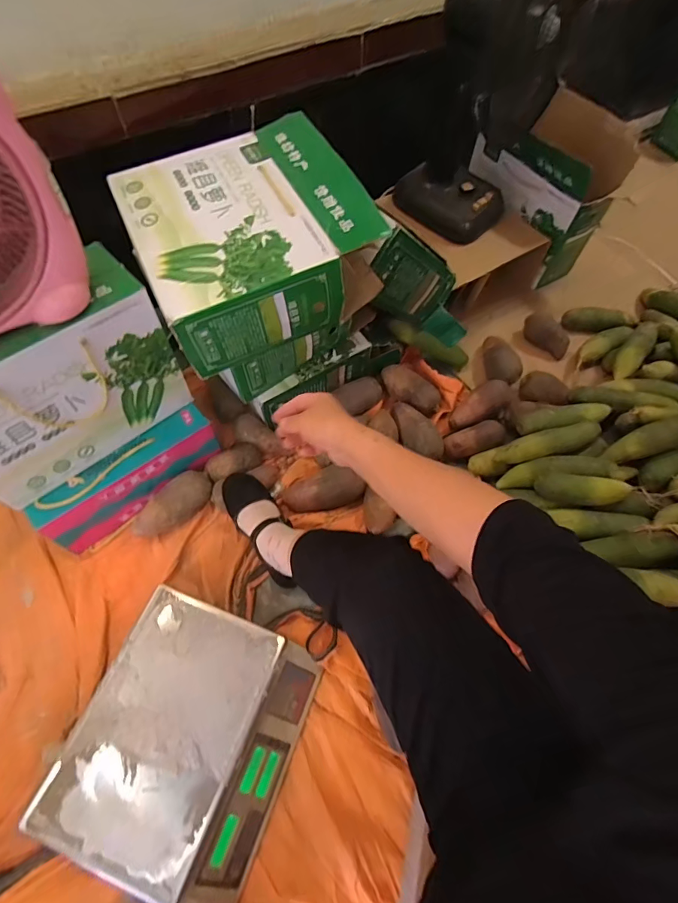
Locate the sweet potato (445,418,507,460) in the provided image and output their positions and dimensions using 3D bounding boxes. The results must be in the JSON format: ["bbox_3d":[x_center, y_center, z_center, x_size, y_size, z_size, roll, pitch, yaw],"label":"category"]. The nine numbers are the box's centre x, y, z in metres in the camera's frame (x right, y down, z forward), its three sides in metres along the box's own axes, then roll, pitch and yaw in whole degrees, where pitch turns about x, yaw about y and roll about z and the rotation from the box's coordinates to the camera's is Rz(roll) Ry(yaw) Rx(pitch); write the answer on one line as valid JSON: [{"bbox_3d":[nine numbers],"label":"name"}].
[{"bbox_3d":[0.297,-0.026,0.935,0.150,0.052,0.059,-19,64,-11],"label":"sweet potato"}]

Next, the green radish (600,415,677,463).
[{"bbox_3d":[0.596,-0.029,0.796,0.193,0.048,0.048,-25,58,29],"label":"green radish"}]

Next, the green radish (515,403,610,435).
[{"bbox_3d":[0.472,-0.075,0.900,0.193,0.041,0.048,-12,63,-9],"label":"green radish"}]

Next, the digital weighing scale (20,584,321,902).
[{"bbox_3d":[-0.218,0.422,0.651,0.286,0.103,0.328,20,63,9],"label":"digital weighing scale"}]

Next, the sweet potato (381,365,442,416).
[{"bbox_3d":[0.160,-0.143,0.986,0.152,0.056,0.065,30,66,14],"label":"sweet potato"}]

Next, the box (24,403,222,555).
[{"bbox_3d":[-0.387,0.057,0.831,0.333,0.132,0.074,-38,69,-19],"label":"box"}]

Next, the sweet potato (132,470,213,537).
[{"bbox_3d":[-0.324,0.099,0.839,0.161,0.070,0.085,-34,68,-18],"label":"sweet potato"}]

